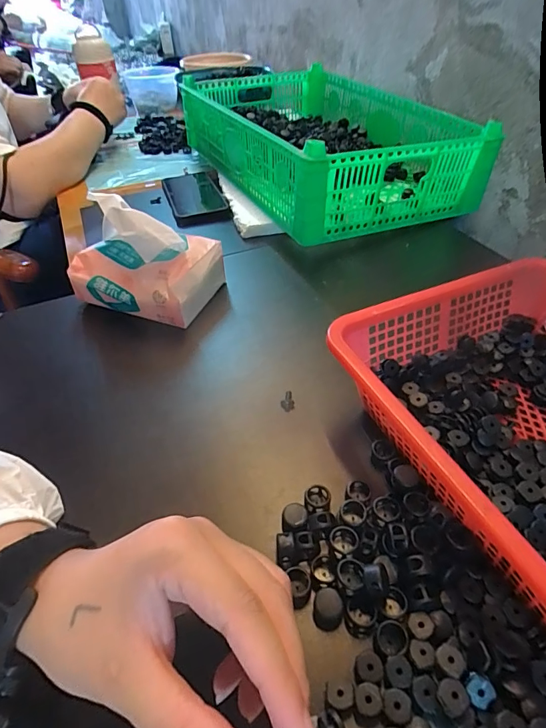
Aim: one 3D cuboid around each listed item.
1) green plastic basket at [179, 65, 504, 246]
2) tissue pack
[{"bbox_3d":[0.063,-0.361,0.669,0.294,0.115,0.481,-20,46,-17],"label":"green plastic basket"},{"bbox_3d":[-0.136,-0.110,0.427,0.140,0.106,0.090,11,45,14],"label":"tissue pack"}]

